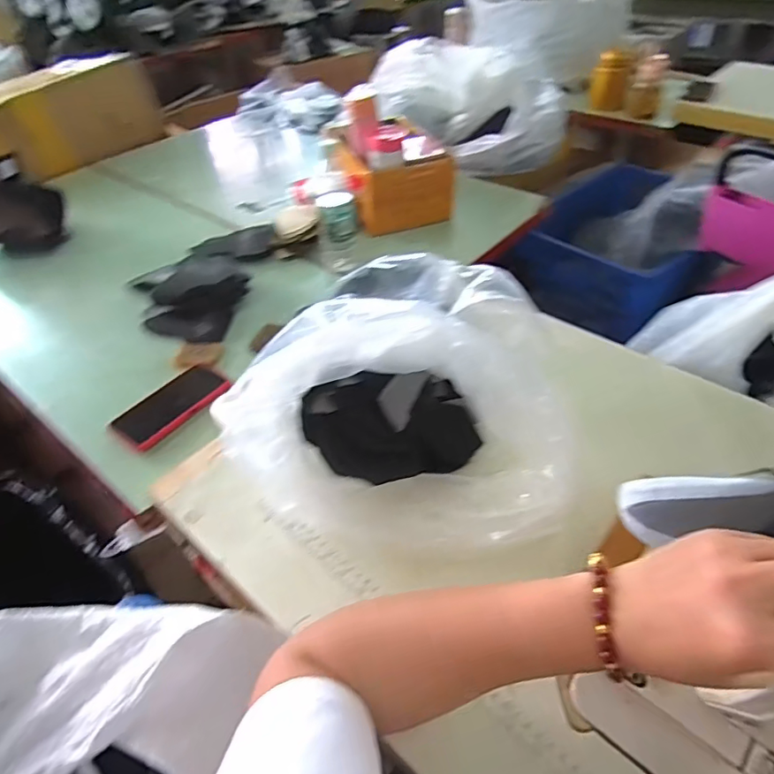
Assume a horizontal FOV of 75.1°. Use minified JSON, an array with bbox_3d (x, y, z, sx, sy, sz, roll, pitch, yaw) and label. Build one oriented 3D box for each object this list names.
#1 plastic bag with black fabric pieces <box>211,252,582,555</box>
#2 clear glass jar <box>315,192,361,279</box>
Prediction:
[{"bbox_3d":[-0.005,0.040,0.471,0.253,0.164,0.265,-22,47,-18],"label":"plastic bag with black fabric pieces"},{"bbox_3d":[-0.086,-0.281,0.933,0.065,0.140,0.074,-12,45,-9],"label":"clear glass jar"}]

